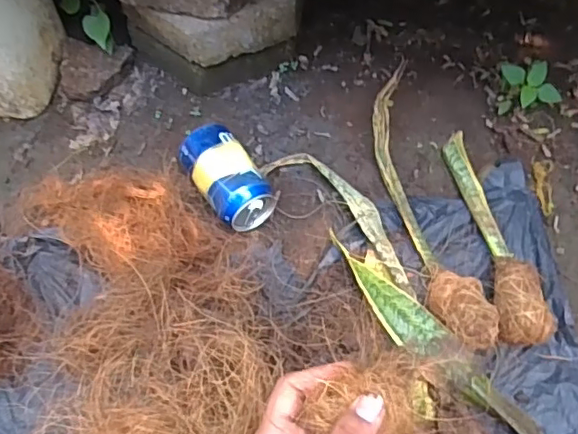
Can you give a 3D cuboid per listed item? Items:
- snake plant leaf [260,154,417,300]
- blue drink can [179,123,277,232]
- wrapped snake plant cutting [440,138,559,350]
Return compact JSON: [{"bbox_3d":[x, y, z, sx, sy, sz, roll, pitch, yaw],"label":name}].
[{"bbox_3d":[0.062,-0.005,0.620,0.216,0.020,0.050,41,74,19],"label":"snake plant leaf"},{"bbox_3d":[-0.067,-0.040,0.620,0.064,0.064,0.113,-32,68,-11],"label":"blue drink can"},{"bbox_3d":[0.217,0.011,0.592,0.057,0.039,0.247,-9,65,-1],"label":"wrapped snake plant cutting"}]

